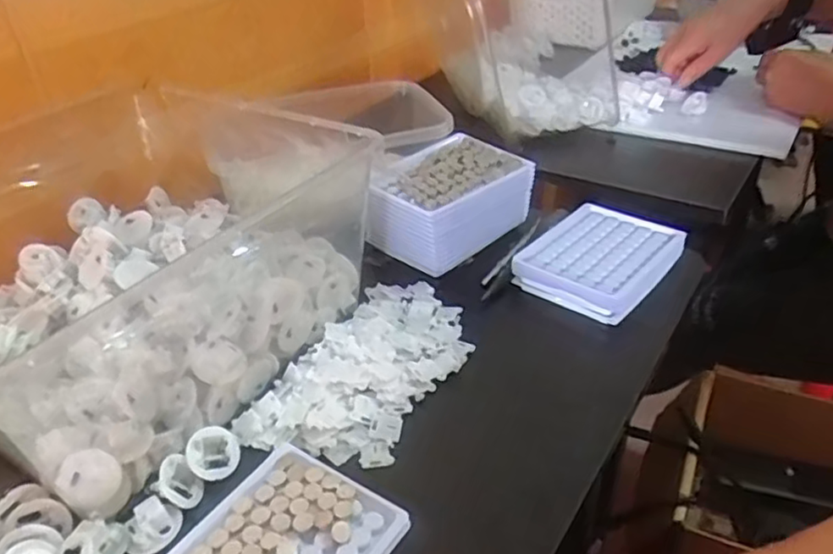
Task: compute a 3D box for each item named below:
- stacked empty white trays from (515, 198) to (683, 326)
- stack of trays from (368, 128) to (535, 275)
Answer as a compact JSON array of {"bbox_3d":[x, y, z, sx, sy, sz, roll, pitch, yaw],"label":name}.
[{"bbox_3d":[0.160,-0.016,0.560,0.106,0.028,0.132,23,42,32],"label":"stacked empty white trays"},{"bbox_3d":[0.031,-0.069,0.595,0.100,0.073,0.128,28,46,37],"label":"stack of trays"}]

